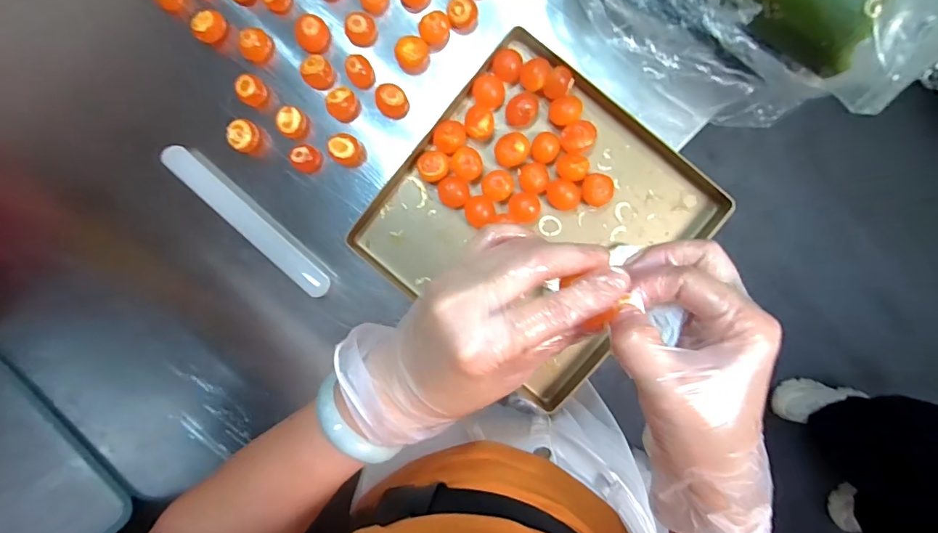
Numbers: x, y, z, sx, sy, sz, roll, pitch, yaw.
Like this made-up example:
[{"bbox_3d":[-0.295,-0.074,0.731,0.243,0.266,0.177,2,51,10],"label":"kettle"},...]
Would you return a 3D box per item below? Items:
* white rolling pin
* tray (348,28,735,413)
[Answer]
[{"bbox_3d":[-0.236,-0.047,0.477,0.217,0.023,0.026,42,94,0],"label":"white rolling pin"},{"bbox_3d":[0.070,-0.047,0.459,0.284,0.031,0.286,39,94,1],"label":"tray"}]

